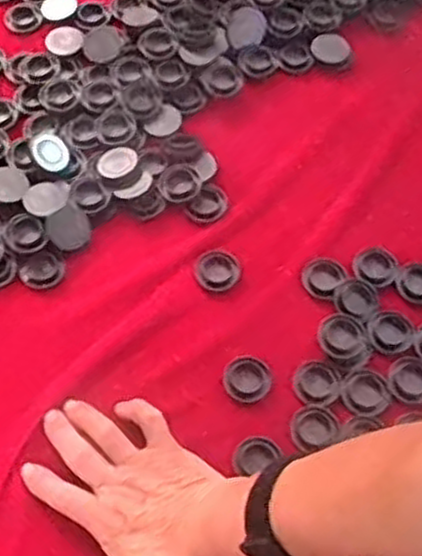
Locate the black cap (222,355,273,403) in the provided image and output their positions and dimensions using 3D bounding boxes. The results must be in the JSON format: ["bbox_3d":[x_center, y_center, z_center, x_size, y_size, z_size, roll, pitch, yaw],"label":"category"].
[{"bbox_3d":[0.026,0.071,0.564,0.033,0.010,0.031,0,62,0],"label":"black cap"}]

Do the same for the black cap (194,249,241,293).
[{"bbox_3d":[0.005,-0.006,0.605,0.034,0.009,0.032,0,62,0],"label":"black cap"}]

